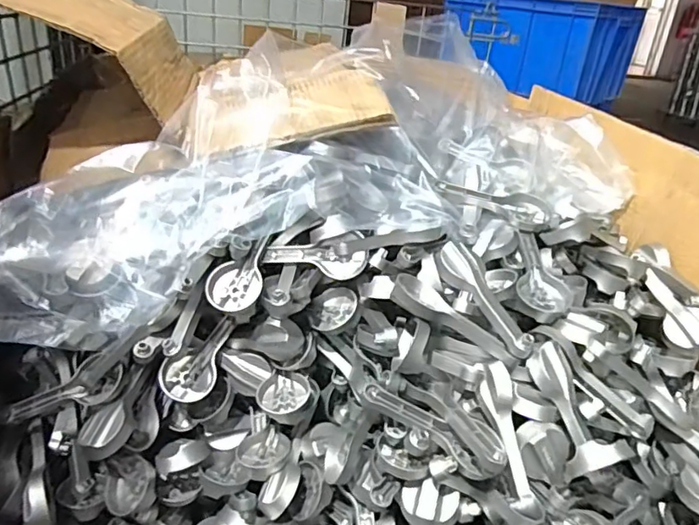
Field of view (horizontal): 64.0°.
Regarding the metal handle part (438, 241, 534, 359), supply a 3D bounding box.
[{"bbox_3d":[0.139,0.036,0.572,0.034,0.017,0.137,-14,60,-35],"label":"metal handle part"}]

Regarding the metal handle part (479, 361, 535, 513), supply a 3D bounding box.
[{"bbox_3d":[0.148,0.162,0.528,0.024,0.025,0.132,-2,69,-16],"label":"metal handle part"}]

